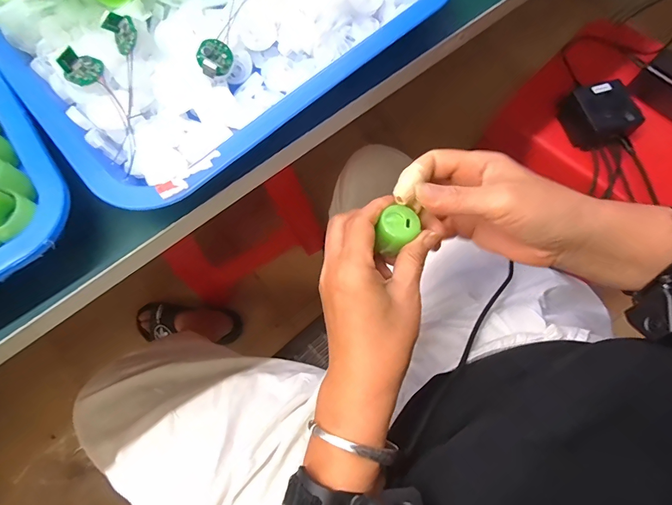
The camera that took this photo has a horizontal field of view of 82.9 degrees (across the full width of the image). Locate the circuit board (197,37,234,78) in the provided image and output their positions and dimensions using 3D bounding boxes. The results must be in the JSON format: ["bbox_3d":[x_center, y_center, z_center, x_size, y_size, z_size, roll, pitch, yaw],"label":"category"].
[{"bbox_3d":[-0.084,-0.136,0.265,0.023,0.013,0.024,31,77,-23],"label":"circuit board"}]

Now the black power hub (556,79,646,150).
[{"bbox_3d":[0.371,-0.194,0.540,0.071,0.050,0.088,-23,73,-7],"label":"black power hub"}]

